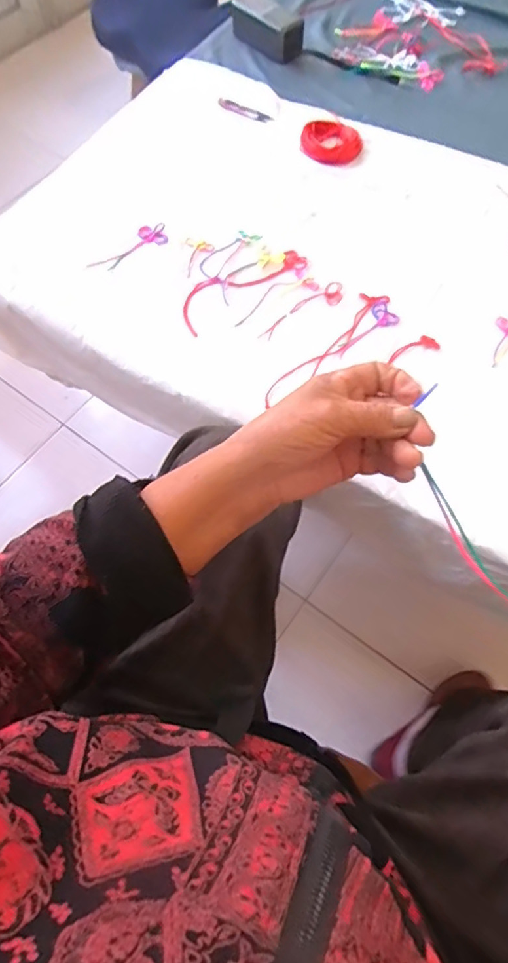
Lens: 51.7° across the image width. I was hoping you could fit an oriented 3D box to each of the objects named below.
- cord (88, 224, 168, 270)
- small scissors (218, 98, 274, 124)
[{"bbox_3d":[-0.168,-0.311,0.698,0.115,0.012,0.040,-30,69,-12],"label":"cord"},{"bbox_3d":[-0.015,-0.580,0.817,0.092,0.010,0.020,24,66,11],"label":"small scissors"}]

